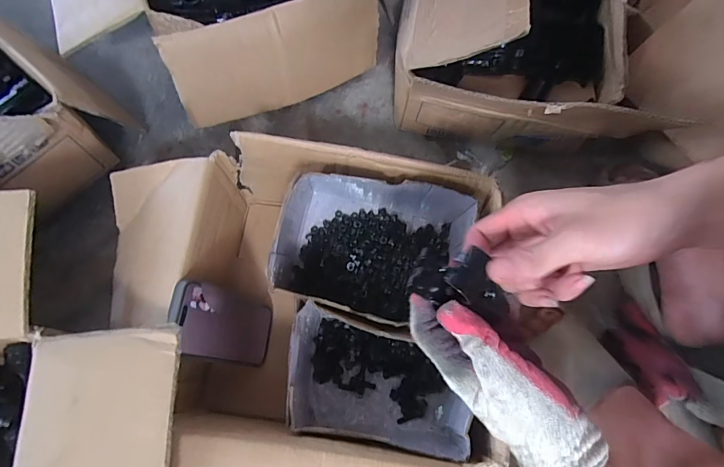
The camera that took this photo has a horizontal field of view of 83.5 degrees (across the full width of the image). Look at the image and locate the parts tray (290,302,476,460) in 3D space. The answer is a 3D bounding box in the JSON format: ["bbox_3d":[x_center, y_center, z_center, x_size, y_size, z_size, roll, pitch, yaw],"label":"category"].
[{"bbox_3d":[0.013,0.162,0.445,0.182,0.107,0.110,11,70,1],"label":"parts tray"}]

